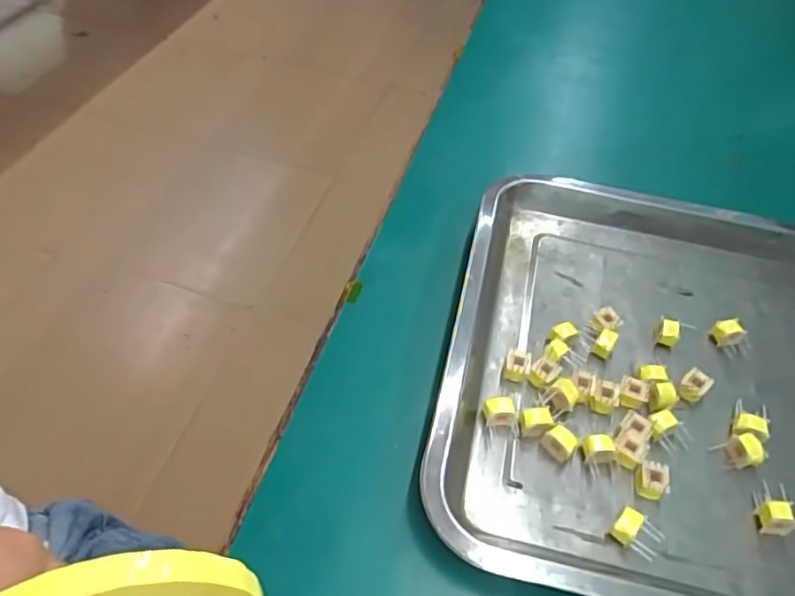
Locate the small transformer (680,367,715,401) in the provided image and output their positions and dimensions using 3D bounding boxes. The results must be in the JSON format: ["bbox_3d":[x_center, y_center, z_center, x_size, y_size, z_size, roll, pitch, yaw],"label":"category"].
[{"bbox_3d":[0.174,0.052,0.346,0.019,0.010,0.014,-35,61,-28],"label":"small transformer"}]

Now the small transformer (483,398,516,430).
[{"bbox_3d":[0.056,0.064,0.327,0.016,0.017,0.012,-6,51,-9],"label":"small transformer"}]

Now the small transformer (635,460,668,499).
[{"bbox_3d":[0.133,0.095,0.308,0.015,0.012,0.016,16,51,9],"label":"small transformer"}]

